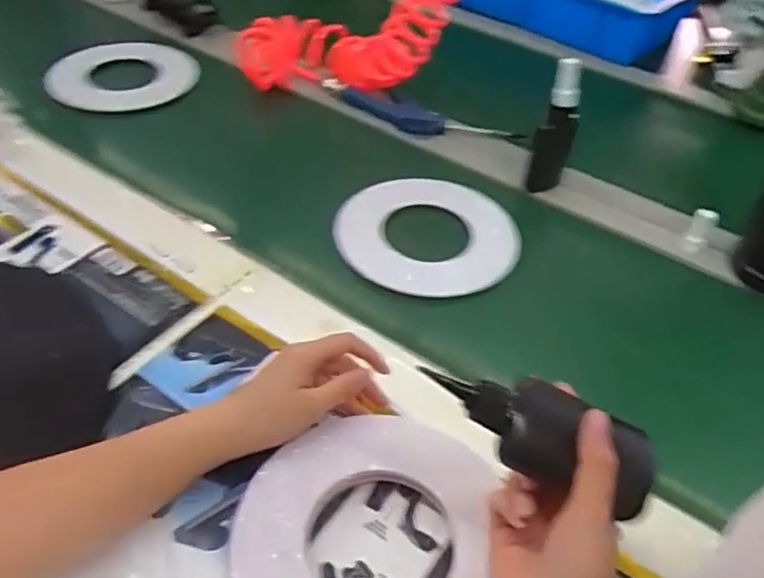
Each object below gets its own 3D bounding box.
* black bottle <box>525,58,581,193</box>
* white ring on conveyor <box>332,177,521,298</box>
[{"bbox_3d":[0.202,-0.186,0.748,0.041,0.160,0.054,17,46,12],"label":"black bottle"},{"bbox_3d":[0.047,-0.069,0.721,0.192,0.018,0.193,2,45,-2],"label":"white ring on conveyor"}]

